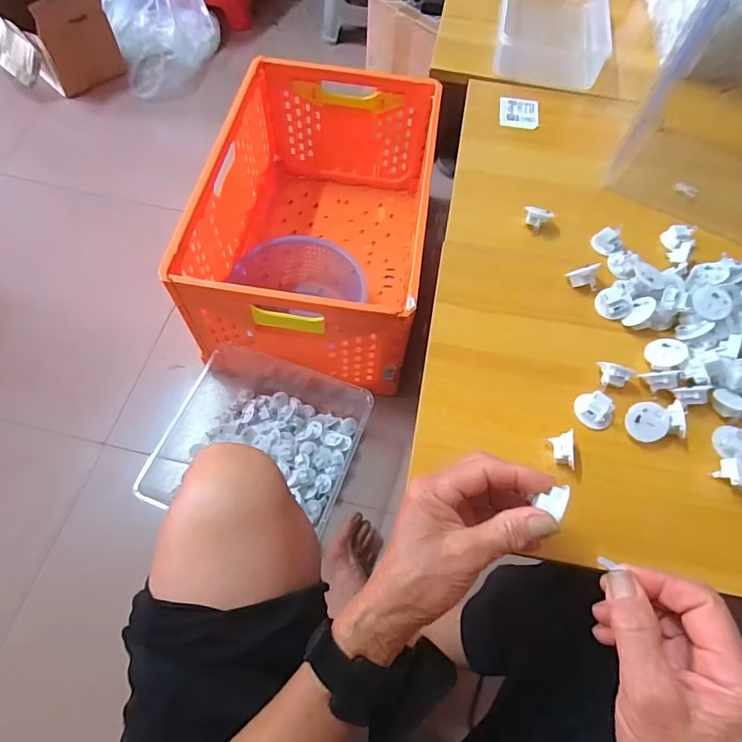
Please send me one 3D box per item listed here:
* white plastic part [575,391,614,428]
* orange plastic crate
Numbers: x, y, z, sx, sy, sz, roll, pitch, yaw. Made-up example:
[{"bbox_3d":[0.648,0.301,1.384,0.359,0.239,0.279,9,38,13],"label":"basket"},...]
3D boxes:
[{"bbox_3d":[0.194,0.033,0.401,0.025,0.016,0.032,-26,67,-15],"label":"white plastic part"},{"bbox_3d":[-0.097,-0.302,0.958,0.391,0.295,0.619,8,63,1],"label":"orange plastic crate"}]

